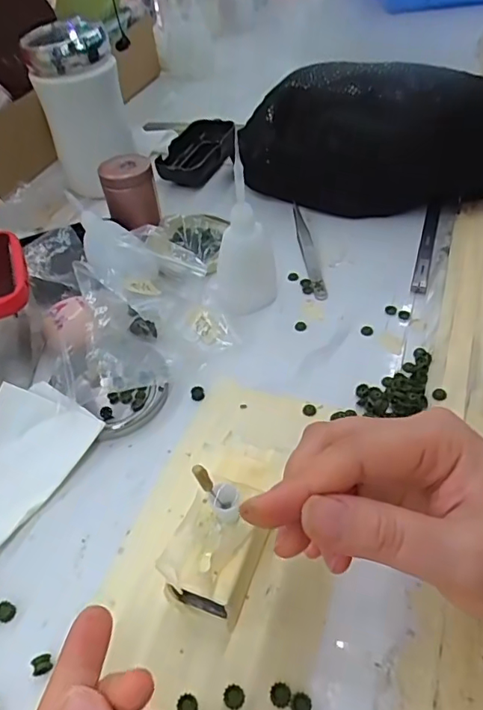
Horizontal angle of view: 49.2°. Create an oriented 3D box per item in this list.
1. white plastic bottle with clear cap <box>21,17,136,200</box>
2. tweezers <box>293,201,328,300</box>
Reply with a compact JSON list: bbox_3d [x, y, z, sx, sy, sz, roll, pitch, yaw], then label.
[{"bbox_3d":[-0.147,-0.226,0.495,0.063,0.136,0.059,17,50,19],"label":"white plastic bottle with clear cap"},{"bbox_3d":[0.054,-0.094,0.445,0.012,0.007,0.132,-6,47,-1],"label":"tweezers"}]

